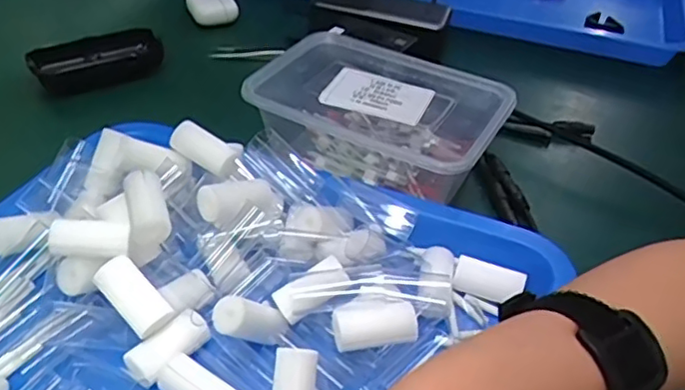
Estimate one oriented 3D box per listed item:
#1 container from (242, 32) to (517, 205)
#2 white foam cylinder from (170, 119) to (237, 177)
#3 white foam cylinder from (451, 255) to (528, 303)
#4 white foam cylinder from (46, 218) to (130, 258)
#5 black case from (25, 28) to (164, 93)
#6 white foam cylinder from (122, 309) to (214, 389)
[{"bbox_3d":[0.025,-0.052,0.451,0.166,0.056,0.115,22,42,20],"label":"container"},{"bbox_3d":[-0.086,-0.029,0.388,0.044,0.014,0.016,33,46,14],"label":"white foam cylinder"},{"bbox_3d":[0.087,0.050,0.372,0.040,0.015,0.016,16,41,14],"label":"white foam cylinder"},{"bbox_3d":[-0.133,0.021,0.331,0.040,0.014,0.018,2,39,-3],"label":"white foam cylinder"},{"bbox_3d":[-0.214,-0.117,0.549,0.107,0.031,0.047,-20,45,-26],"label":"black case"},{"bbox_3d":[-0.087,0.076,0.314,0.042,0.014,0.020,-34,51,-20],"label":"white foam cylinder"}]

